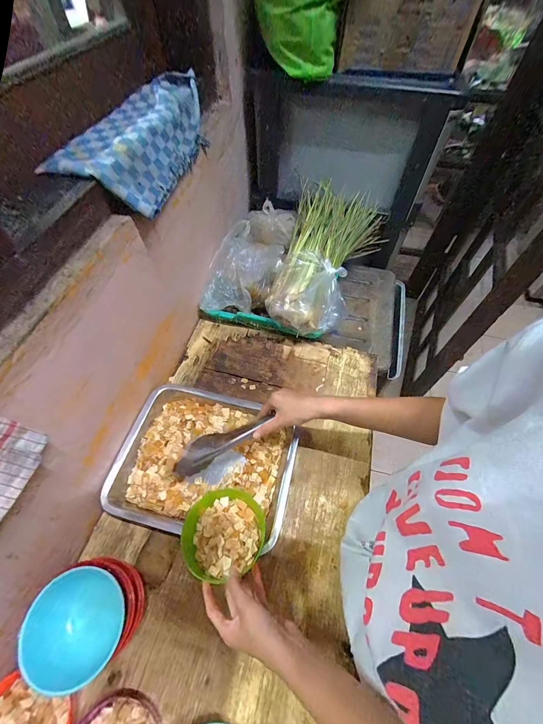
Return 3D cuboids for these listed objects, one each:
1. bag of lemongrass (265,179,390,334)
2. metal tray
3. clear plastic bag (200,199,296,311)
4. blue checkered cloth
[{"bbox_3d":[0.146,-0.259,0.758,0.223,0.113,0.459,14,57,8],"label":"bag of lemongrass"},{"bbox_3d":[-0.118,0.176,0.552,0.298,0.039,0.239,12,57,7],"label":"metal tray"},{"bbox_3d":[-0.036,-0.256,0.758,0.156,0.111,0.336,24,72,14],"label":"clear plastic bag"},{"bbox_3d":[-0.208,-0.360,0.495,0.118,0.082,0.332,8,57,4],"label":"blue checkered cloth"}]

